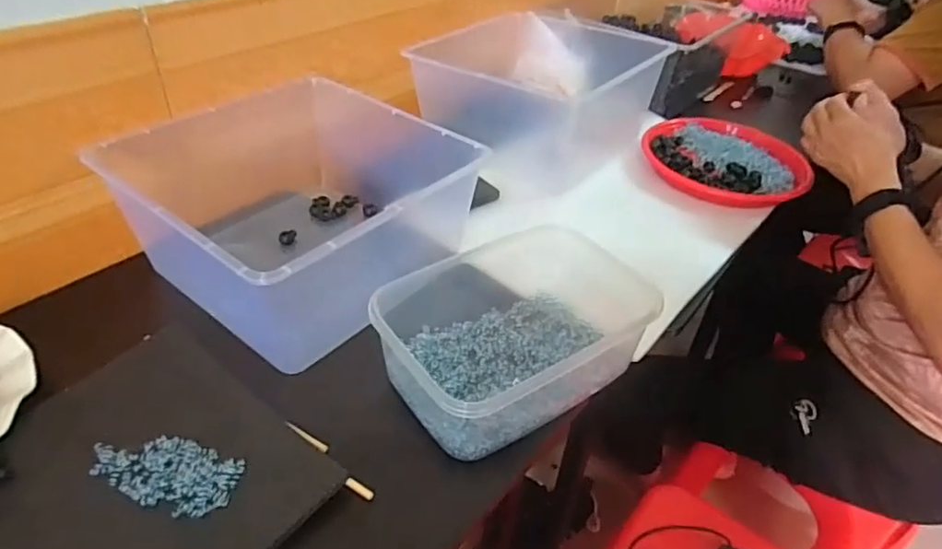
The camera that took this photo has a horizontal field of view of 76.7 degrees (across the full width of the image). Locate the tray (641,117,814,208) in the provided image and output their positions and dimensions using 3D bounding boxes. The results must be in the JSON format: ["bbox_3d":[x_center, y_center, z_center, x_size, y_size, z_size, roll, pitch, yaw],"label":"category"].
[{"bbox_3d":[0.375,-0.163,0.896,0.236,0.053,0.205,27,45,25],"label":"tray"}]

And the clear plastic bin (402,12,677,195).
[{"bbox_3d":[0.103,-0.288,0.937,0.302,0.139,0.323,28,45,26],"label":"clear plastic bin"}]

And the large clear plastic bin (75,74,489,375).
[{"bbox_3d":[-0.171,-0.080,0.670,0.306,0.146,0.345,30,46,28],"label":"large clear plastic bin"}]

